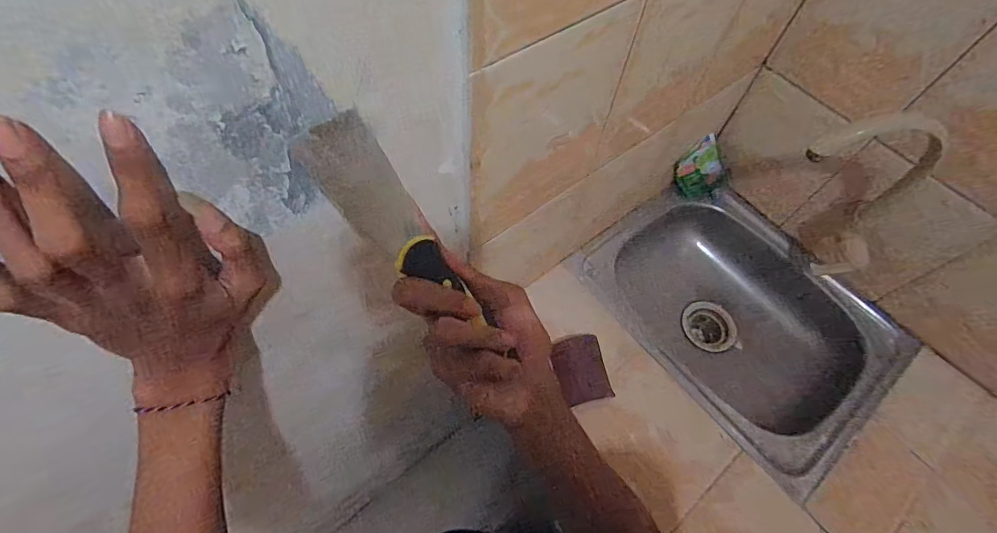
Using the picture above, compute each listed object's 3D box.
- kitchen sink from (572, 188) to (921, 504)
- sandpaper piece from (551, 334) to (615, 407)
[{"bbox_3d":[0.422,0.099,0.854,0.383,0.164,0.490,-33,68,-18],"label":"kitchen sink"},{"bbox_3d":[0.132,0.161,0.712,0.078,0.032,0.098,-9,62,-7],"label":"sandpaper piece"}]

